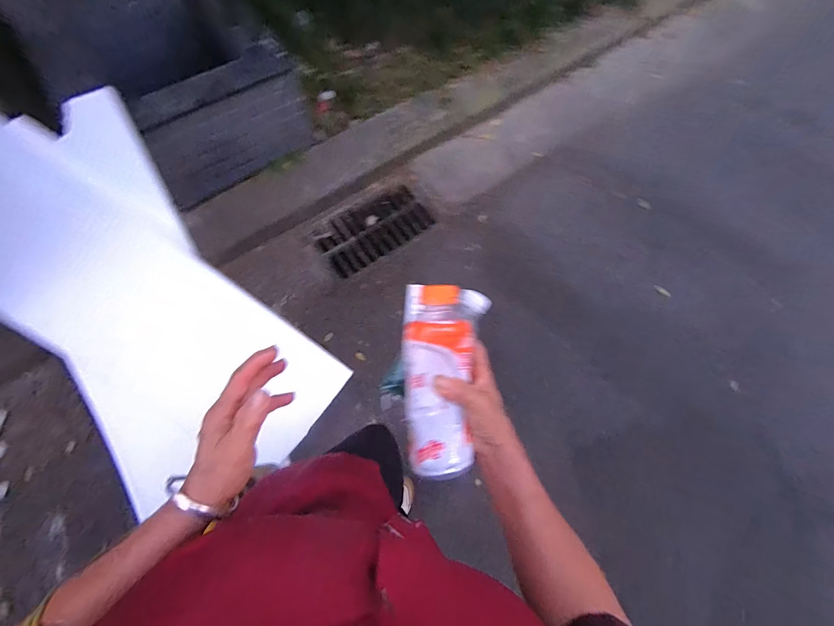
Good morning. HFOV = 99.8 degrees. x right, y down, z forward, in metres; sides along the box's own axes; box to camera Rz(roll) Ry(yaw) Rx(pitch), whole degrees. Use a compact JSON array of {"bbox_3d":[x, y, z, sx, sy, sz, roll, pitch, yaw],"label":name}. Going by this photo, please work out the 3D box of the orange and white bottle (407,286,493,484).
[{"bbox_3d":[0.030,0.069,0.378,0.084,0.071,0.194,4,83,-1],"label":"orange and white bottle"}]

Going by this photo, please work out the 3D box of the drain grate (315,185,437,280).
[{"bbox_3d":[-0.178,-0.348,1.456,0.458,0.029,0.252,-36,75,-14],"label":"drain grate"}]

